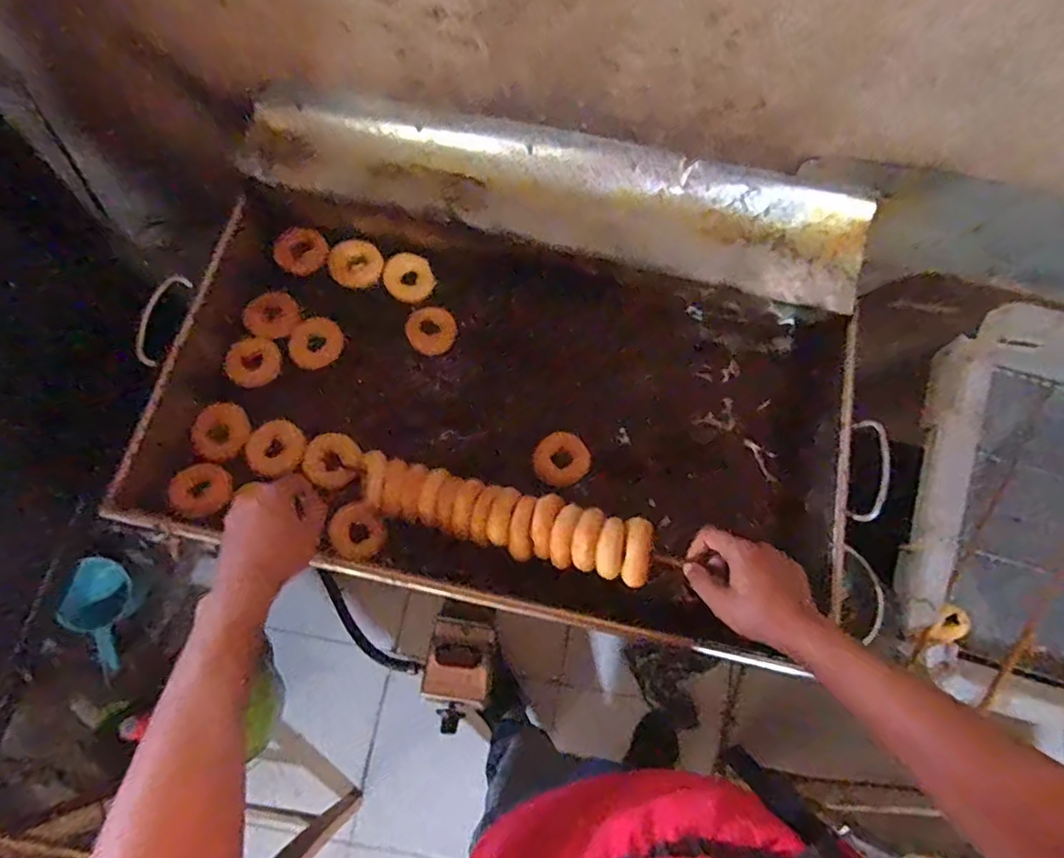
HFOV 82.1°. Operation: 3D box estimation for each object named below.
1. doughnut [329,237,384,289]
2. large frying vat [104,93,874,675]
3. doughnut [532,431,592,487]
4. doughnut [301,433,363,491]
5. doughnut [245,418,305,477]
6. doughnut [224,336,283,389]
[{"bbox_3d":[-0.252,-0.237,0.876,0.076,0.023,0.064,-1,72,-2],"label":"doughnut"},{"bbox_3d":[-0.025,-0.080,0.764,0.848,0.174,0.571,10,72,1],"label":"large frying vat"},{"bbox_3d":[0.039,0.038,0.794,0.072,0.018,0.066,1,72,-2],"label":"doughnut"},{"bbox_3d":[-0.258,0.040,0.791,0.070,0.020,0.072,1,72,-2],"label":"doughnut"},{"bbox_3d":[-0.331,0.026,0.796,0.062,0.024,0.075,26,73,6],"label":"doughnut"},{"bbox_3d":[-0.384,-0.092,0.843,0.073,0.027,0.059,-35,77,-12],"label":"doughnut"}]

